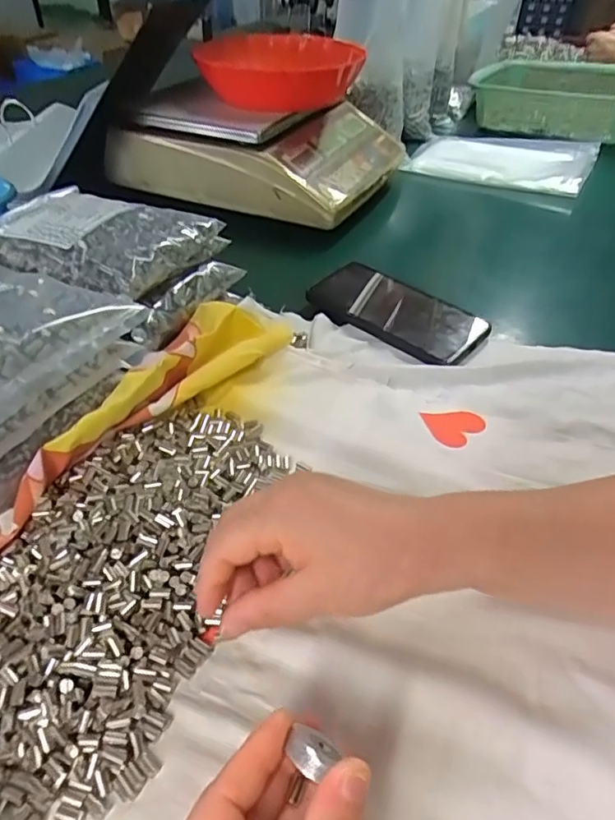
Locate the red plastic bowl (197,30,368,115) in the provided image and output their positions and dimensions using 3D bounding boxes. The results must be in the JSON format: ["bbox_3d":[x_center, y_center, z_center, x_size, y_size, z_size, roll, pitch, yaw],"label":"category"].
[{"bbox_3d":[-0.037,-0.436,0.718,0.198,0.059,0.170,4,44,0],"label":"red plastic bowl"}]

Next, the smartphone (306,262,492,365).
[{"bbox_3d":[0.081,-0.096,0.522,0.160,0.012,0.089,31,50,29],"label":"smartphone"}]

